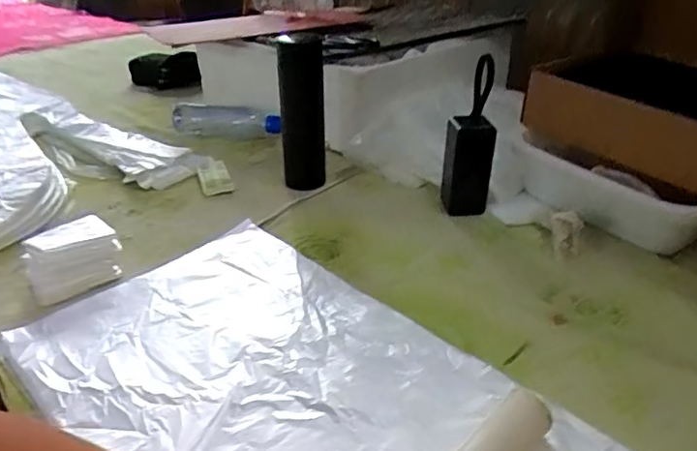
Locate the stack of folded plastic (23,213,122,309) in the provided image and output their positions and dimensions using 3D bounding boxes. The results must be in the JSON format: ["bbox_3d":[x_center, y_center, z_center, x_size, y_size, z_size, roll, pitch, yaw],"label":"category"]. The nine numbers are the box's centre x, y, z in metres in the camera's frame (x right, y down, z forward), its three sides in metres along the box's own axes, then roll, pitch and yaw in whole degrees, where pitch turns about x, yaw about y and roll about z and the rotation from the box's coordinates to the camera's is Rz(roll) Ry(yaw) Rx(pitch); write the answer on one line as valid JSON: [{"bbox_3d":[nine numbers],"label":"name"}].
[{"bbox_3d":[-0.320,0.034,0.634,0.072,0.055,0.097,27,40,37],"label":"stack of folded plastic"}]

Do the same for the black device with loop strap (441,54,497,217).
[{"bbox_3d":[0.160,-0.113,0.720,0.063,0.205,0.031,6,31,10],"label":"black device with loop strap"}]

